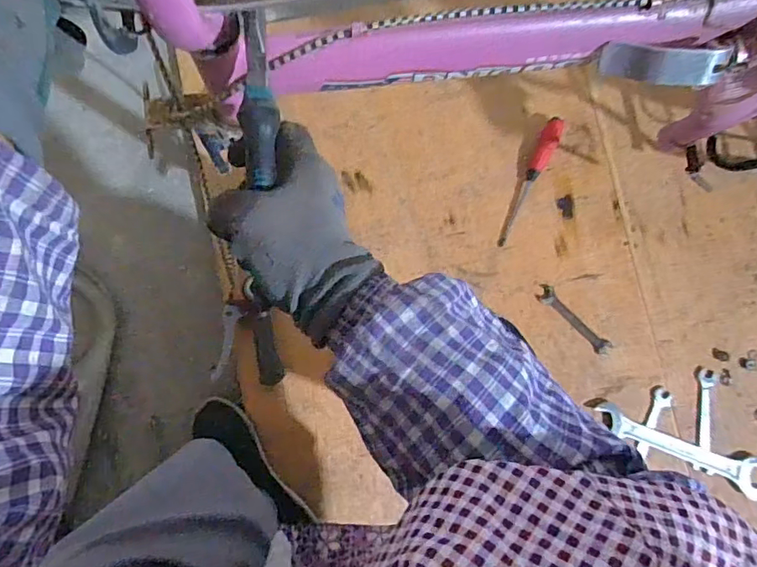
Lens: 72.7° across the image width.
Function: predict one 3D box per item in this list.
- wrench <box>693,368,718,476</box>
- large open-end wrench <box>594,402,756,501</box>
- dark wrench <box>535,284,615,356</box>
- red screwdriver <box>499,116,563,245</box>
[{"bbox_3d":[0.526,0.219,0.824,0.034,0.007,0.162,7,82,-1],"label":"wrench"},{"bbox_3d":[0.485,0.265,0.805,0.296,0.016,0.059,20,83,0],"label":"large open-end wrench"},{"bbox_3d":[0.315,0.059,0.829,0.142,0.011,0.029,44,84,3],"label":"dark wrench"},{"bbox_3d":[0.248,-0.166,0.838,0.031,0.038,0.220,25,83,1],"label":"red screwdriver"}]

